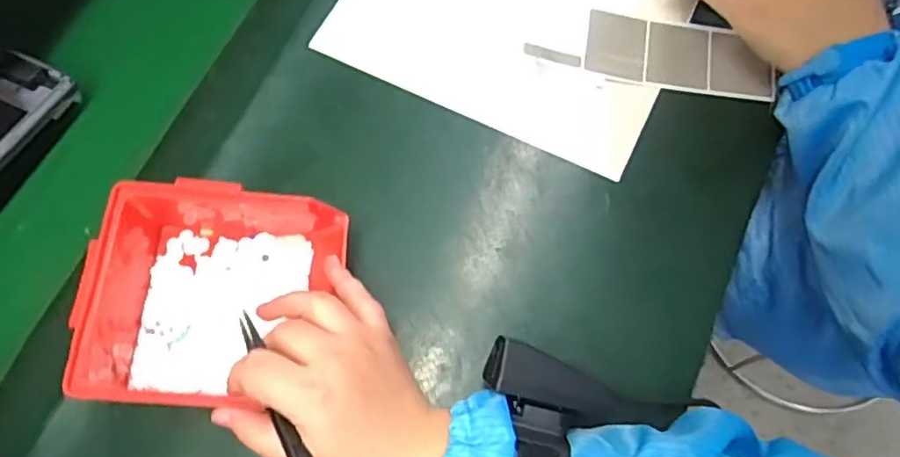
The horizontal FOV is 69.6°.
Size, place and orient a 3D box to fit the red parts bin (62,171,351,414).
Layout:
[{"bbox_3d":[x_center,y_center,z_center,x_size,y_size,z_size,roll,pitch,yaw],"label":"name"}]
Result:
[{"bbox_3d":[-0.139,0.038,0.382,0.139,0.065,0.123,3,71,0],"label":"red parts bin"}]

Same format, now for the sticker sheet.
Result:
[{"bbox_3d":[0.167,-0.126,0.477,0.133,0.007,0.053,13,76,7],"label":"sticker sheet"}]

